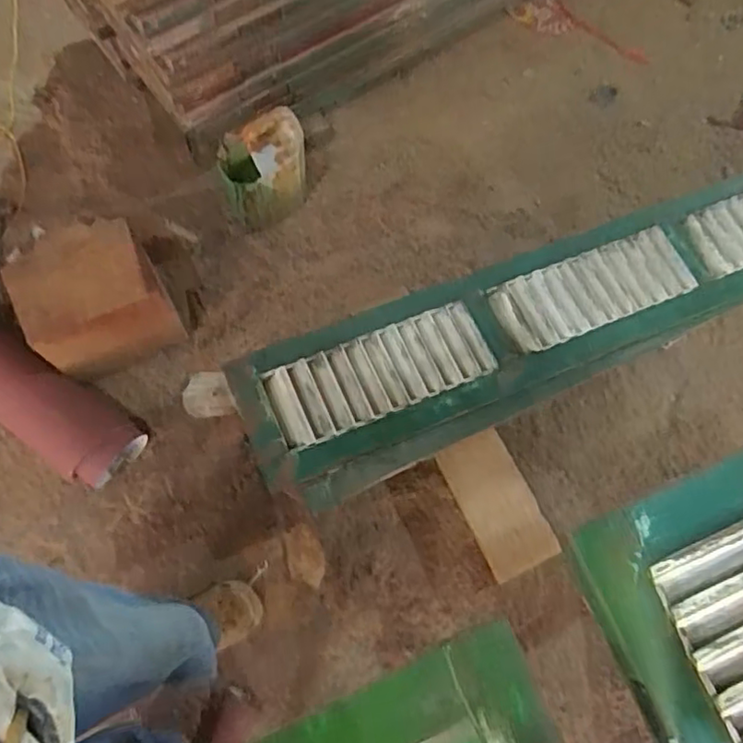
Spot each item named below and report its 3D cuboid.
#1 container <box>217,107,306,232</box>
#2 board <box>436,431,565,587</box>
[{"bbox_3d":[-0.241,-0.449,1.421,0.194,0.284,0.137,-17,73,-8],"label":"container"},{"bbox_3d":[0.268,0.284,1.332,0.149,0.020,0.289,-30,68,9],"label":"board"}]

